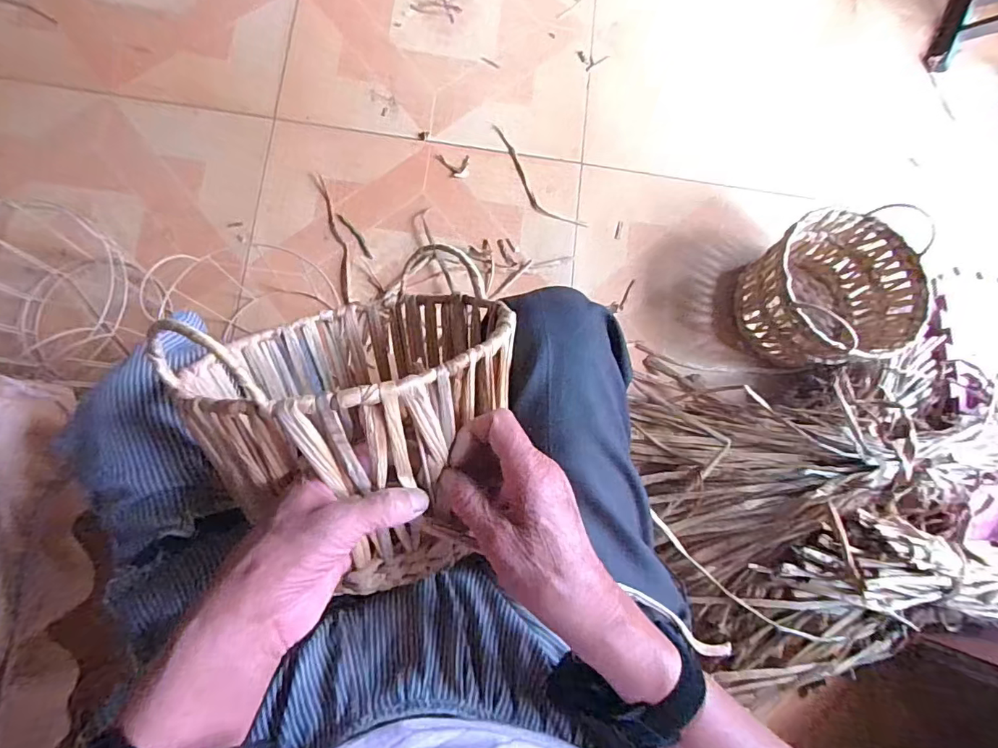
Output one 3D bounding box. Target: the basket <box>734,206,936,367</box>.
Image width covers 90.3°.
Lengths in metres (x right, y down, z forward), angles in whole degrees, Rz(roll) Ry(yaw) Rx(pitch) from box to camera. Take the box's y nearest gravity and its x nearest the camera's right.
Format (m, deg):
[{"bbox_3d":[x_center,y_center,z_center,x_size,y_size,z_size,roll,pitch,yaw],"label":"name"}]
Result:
[{"bbox_3d":[0.592,-0.148,0.911,0.261,0.177,0.260,-5,83,-7],"label":"basket"}]

